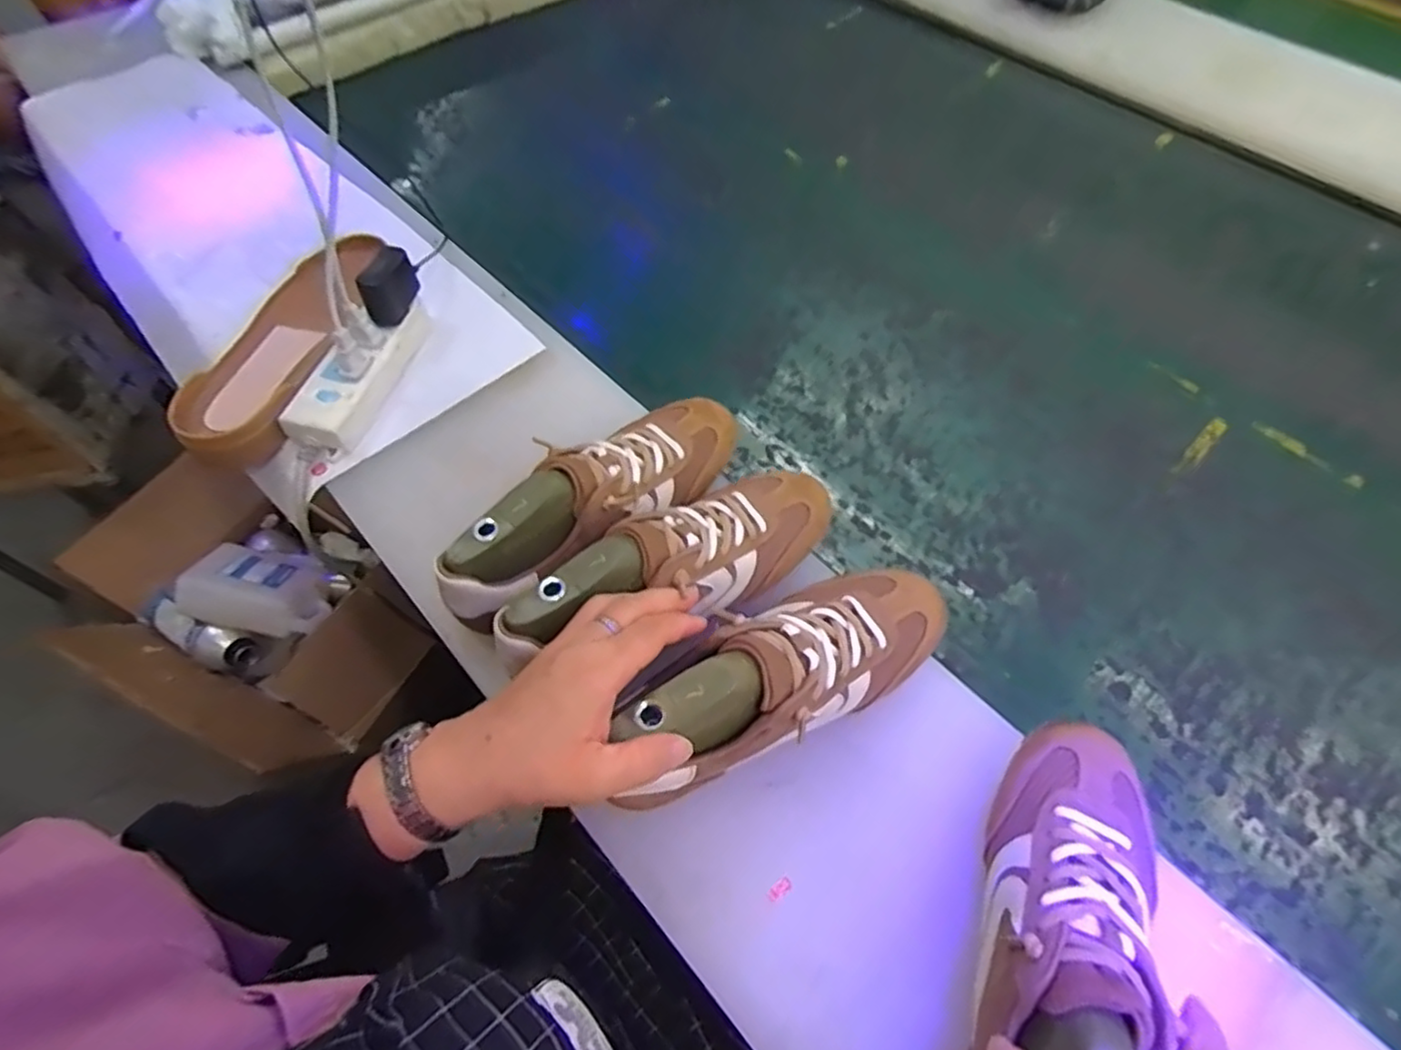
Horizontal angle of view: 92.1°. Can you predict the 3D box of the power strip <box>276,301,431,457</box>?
[{"bbox_3d":[-0.289,-0.133,0.576,0.058,0.040,0.164,10,59,6],"label":"power strip"}]

